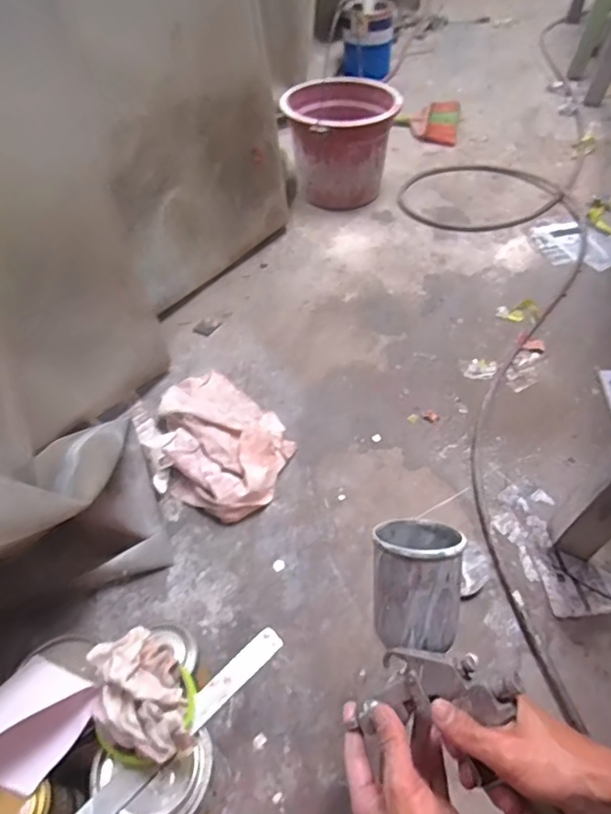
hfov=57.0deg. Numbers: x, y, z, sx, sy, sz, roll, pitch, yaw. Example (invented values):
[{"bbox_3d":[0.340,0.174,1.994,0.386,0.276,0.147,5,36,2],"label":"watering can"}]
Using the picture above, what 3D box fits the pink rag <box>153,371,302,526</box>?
[{"bbox_3d":[-0.139,0.041,0.915,0.196,0.045,0.314,-23,52,-17],"label":"pink rag"}]

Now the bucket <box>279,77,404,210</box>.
[{"bbox_3d":[0.085,-0.645,1.390,0.251,0.227,0.246,8,49,10],"label":"bucket"}]

